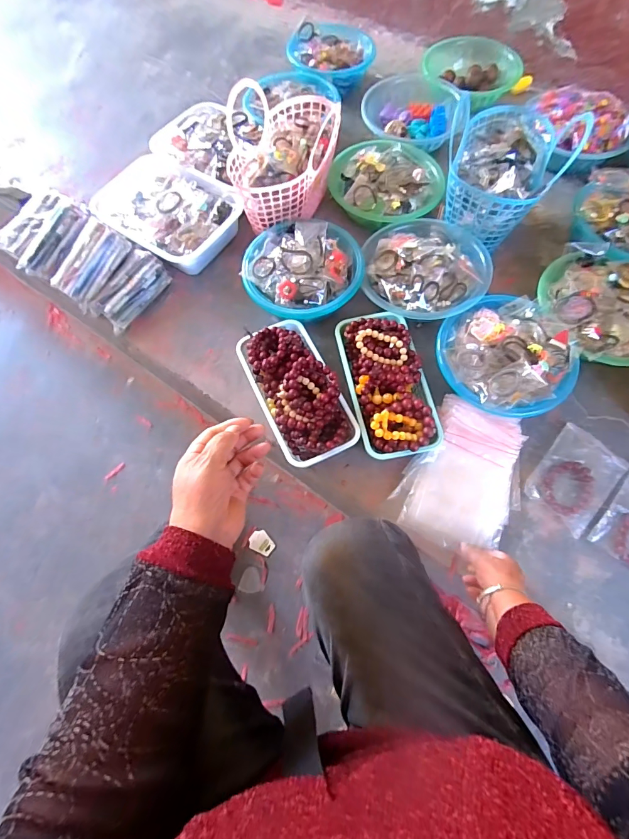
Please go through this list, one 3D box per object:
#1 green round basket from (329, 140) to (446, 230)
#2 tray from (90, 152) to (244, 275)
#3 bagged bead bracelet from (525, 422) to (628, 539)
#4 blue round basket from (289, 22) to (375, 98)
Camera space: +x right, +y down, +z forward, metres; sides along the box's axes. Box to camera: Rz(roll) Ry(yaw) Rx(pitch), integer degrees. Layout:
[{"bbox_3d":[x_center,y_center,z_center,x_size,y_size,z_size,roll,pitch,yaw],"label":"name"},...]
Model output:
[{"bbox_3d":[0.151,-0.502,0.821,0.230,0.066,0.223,16,69,7],"label":"green round basket"},{"bbox_3d":[-0.304,-0.431,0.817,0.271,0.085,0.211,34,73,13],"label":"tray"},{"bbox_3d":[0.434,0.093,0.641,0.112,0.020,0.162,40,74,15],"label":"bagged bead bracelet"},{"bbox_3d":[0.043,-0.923,1.003,0.209,0.093,0.203,0,68,0],"label":"blue round basket"}]

